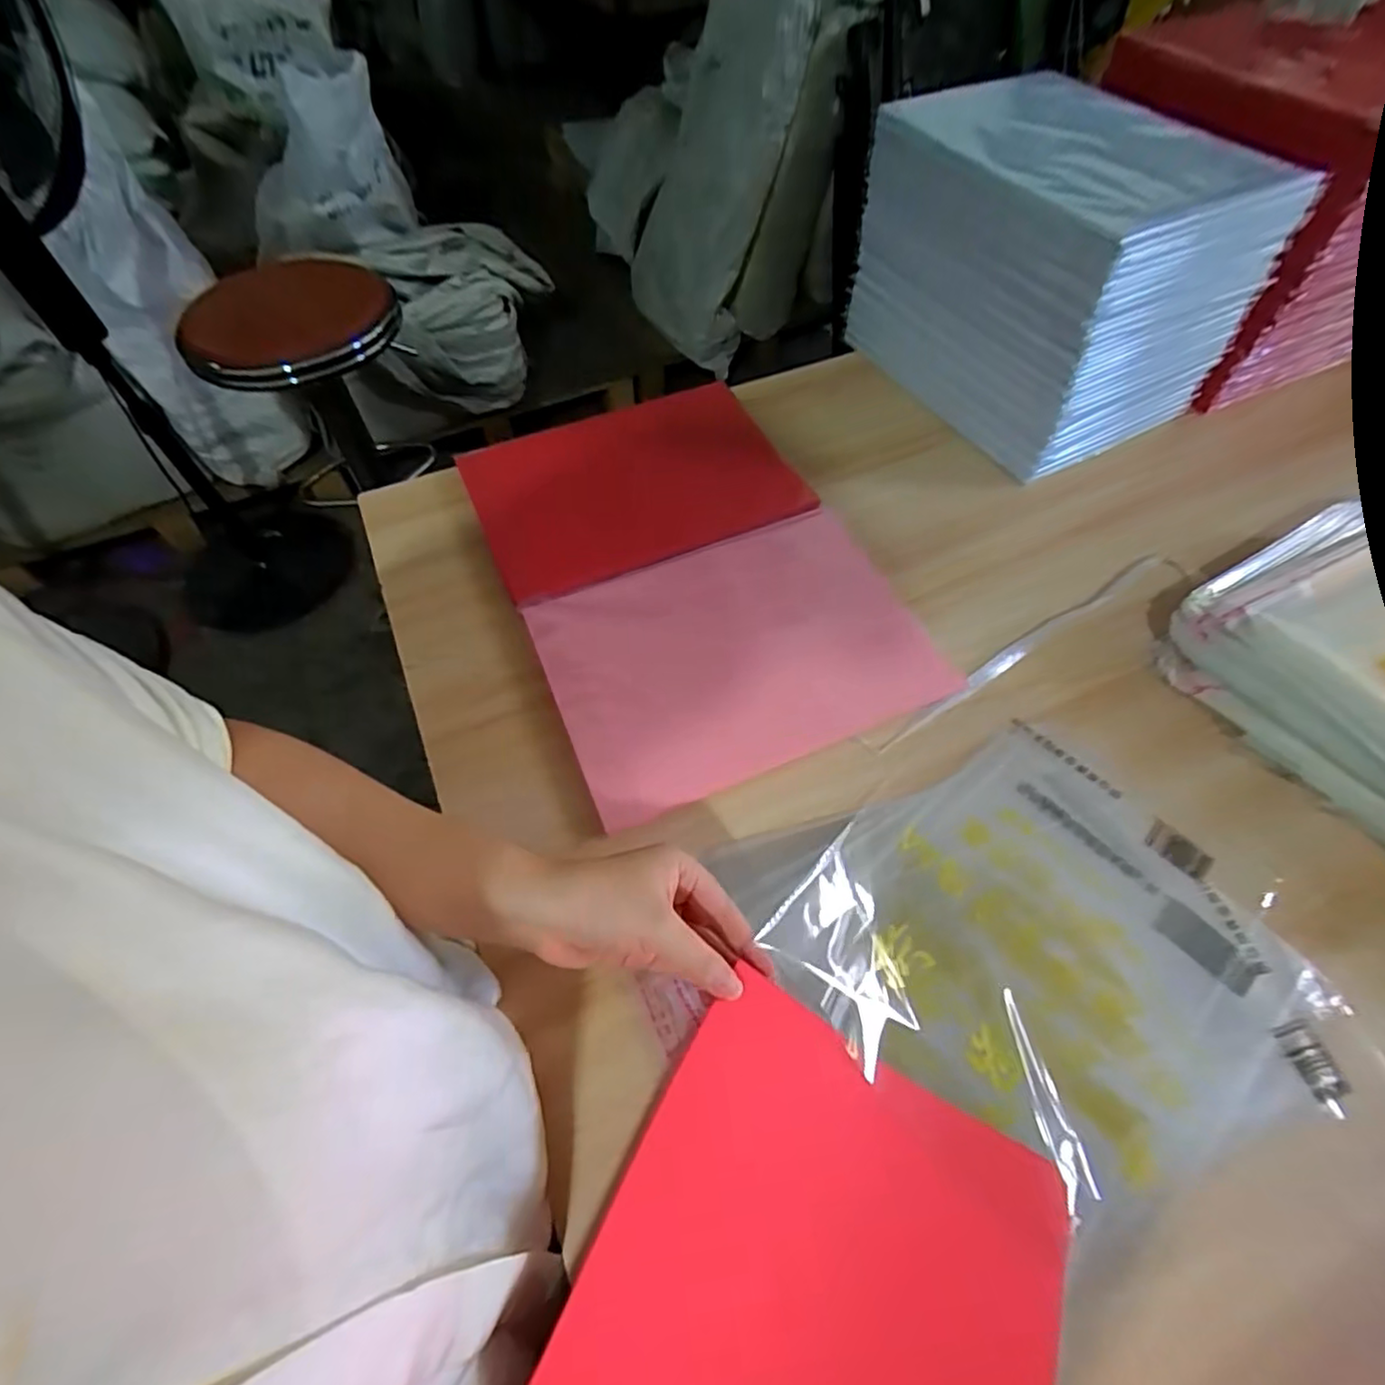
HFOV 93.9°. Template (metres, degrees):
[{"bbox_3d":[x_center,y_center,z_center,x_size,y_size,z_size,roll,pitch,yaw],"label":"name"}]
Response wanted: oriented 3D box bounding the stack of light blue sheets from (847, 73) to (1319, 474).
[{"bbox_3d":[0.343,-0.419,0.649,0.224,0.214,0.317,-26,61,-15],"label":"stack of light blue sheets"}]

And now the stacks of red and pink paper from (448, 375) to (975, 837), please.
[{"bbox_3d":[-0.007,-0.118,0.575,0.299,0.010,0.417,-21,62,-14],"label":"stacks of red and pink paper"}]

